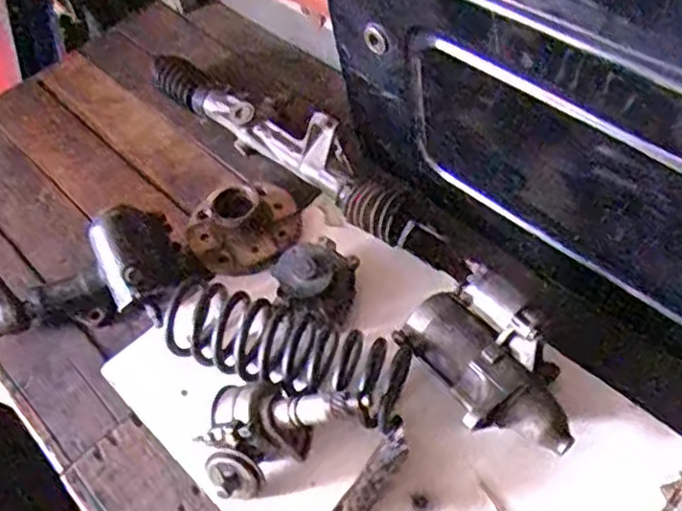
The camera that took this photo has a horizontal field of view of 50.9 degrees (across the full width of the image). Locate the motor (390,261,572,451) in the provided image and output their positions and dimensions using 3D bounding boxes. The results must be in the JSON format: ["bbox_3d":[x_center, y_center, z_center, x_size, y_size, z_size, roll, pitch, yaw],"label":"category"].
[{"bbox_3d":[0.153,0.110,0.710,0.126,0.076,0.192,-26,54,-15],"label":"motor"}]

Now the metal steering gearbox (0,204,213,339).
[{"bbox_3d":[-0.300,0.022,0.848,0.254,0.086,0.124,-17,51,11],"label":"metal steering gearbox"}]

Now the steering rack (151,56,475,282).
[{"bbox_3d":[-0.062,-0.143,0.936,0.567,0.070,0.065,36,63,28],"label":"steering rack"}]

